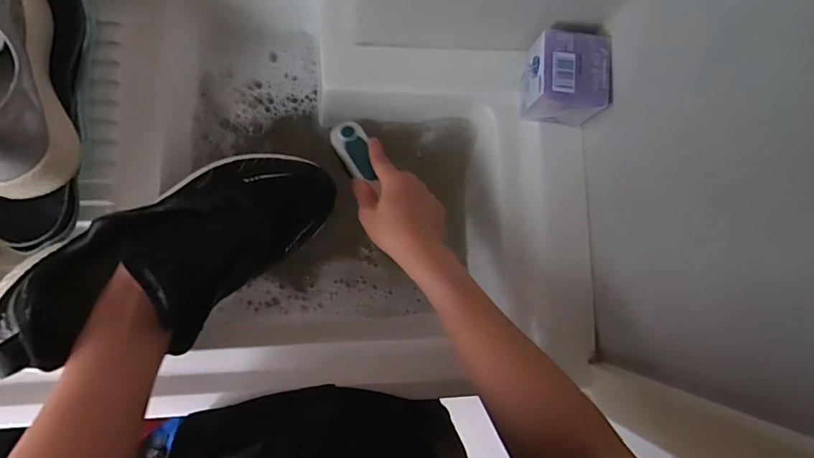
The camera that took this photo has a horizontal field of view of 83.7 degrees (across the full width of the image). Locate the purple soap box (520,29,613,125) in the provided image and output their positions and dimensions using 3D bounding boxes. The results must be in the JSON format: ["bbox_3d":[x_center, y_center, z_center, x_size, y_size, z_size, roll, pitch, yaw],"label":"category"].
[{"bbox_3d":[0.158,-0.152,0.474,0.078,0.075,0.075,5,84,-6],"label":"purple soap box"}]

